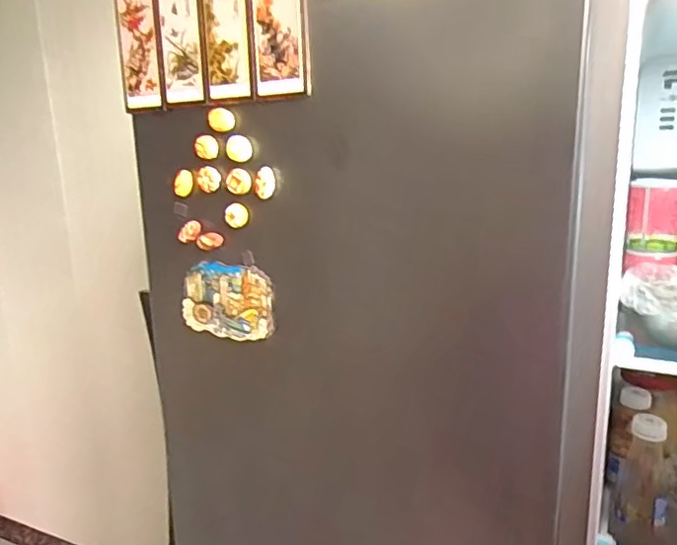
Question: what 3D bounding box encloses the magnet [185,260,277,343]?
[{"bbox_3d":[-0.102,0.026,0.499,0.091,0.066,0.009,3,10,23],"label":"magnet"}]

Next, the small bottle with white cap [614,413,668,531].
[{"bbox_3d":[0.416,0.270,0.749,0.061,0.154,0.053,5,11,30],"label":"small bottle with white cap"}]

